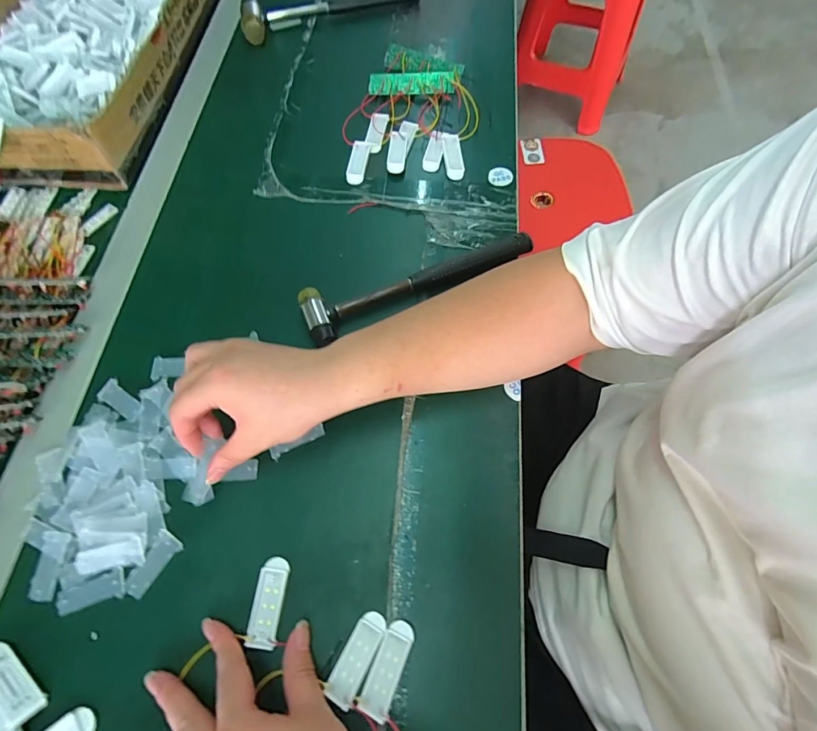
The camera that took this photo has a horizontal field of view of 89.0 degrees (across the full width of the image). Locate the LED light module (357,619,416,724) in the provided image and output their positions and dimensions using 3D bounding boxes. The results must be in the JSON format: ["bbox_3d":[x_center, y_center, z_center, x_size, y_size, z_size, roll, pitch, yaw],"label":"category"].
[{"bbox_3d":[-0.014,0.211,0.290,0.021,0.009,0.058,22,69,11],"label":"LED light module"}]

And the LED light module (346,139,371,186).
[{"bbox_3d":[-0.059,-0.236,0.482,0.021,0.008,0.060,7,67,5],"label":"LED light module"}]

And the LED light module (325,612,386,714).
[{"bbox_3d":[-0.036,0.207,0.295,0.021,0.005,0.058,26,70,12],"label":"LED light module"}]

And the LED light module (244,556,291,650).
[{"bbox_3d":[-0.105,0.176,0.311,0.023,0.006,0.058,5,67,4],"label":"LED light module"}]

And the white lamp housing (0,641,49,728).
[{"bbox_3d":[-0.280,0.221,0.291,0.060,0.009,0.019,35,72,15],"label":"white lamp housing"}]

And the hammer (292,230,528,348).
[{"bbox_3d":[0.009,-0.089,0.411,0.233,0.021,0.056,-26,68,-9],"label":"hammer"}]

